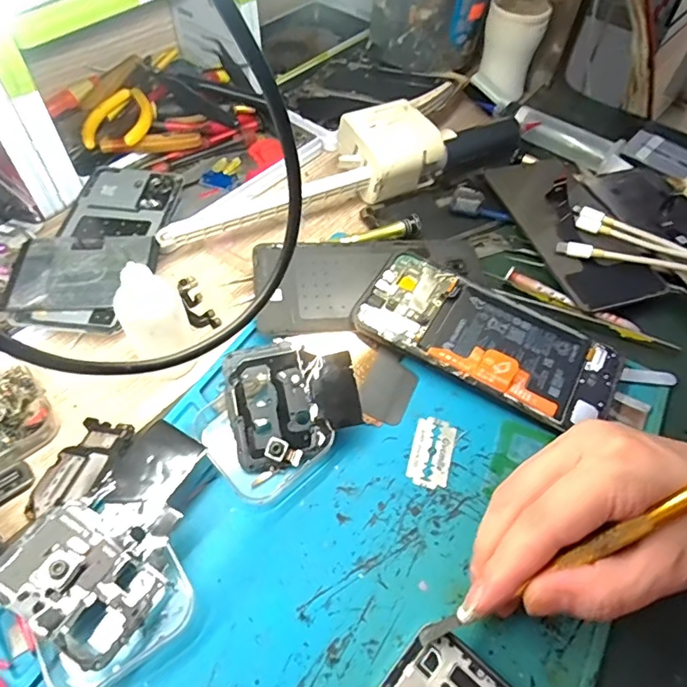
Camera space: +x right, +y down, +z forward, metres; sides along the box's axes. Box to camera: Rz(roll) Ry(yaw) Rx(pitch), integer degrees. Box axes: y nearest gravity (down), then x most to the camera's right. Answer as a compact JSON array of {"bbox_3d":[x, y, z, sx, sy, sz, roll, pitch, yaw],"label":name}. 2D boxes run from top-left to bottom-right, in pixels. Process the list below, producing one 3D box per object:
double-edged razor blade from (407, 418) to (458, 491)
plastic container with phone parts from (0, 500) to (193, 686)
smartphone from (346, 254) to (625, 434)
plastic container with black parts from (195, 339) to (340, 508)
[{"bbox_3d":[0.051,0.060,0.290,0.023,0.004,0.042,15,56,8],"label":"double-edged razor blade"},{"bbox_3d":[-0.111,0.108,0.233,0.063,0.027,0.074,-36,64,-24],"label":"plastic container with phone parts"},{"bbox_3d":[0.091,-0.005,0.326,0.157,0.015,0.073,27,58,15],"label":"smartphone"},{"bbox_3d":[-0.042,0.039,0.284,0.073,0.030,0.069,-35,63,-24],"label":"plastic container with black parts"}]

